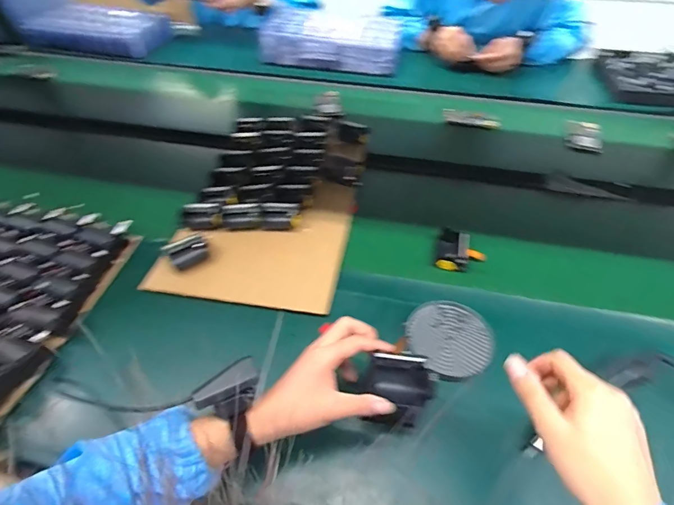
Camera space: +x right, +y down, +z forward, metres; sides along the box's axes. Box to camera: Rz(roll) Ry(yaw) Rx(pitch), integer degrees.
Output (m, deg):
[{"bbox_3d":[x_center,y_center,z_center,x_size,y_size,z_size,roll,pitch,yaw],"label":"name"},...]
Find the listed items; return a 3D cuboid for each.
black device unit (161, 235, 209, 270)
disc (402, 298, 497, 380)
[{"bbox_3d":[-0.260,0.002,0.675,0.066,0.023,0.051,-23,54,-18],"label":"black device unit"},{"bbox_3d":[0.161,0.122,0.559,0.118,0.012,0.120,0,50,0],"label":"disc"}]

